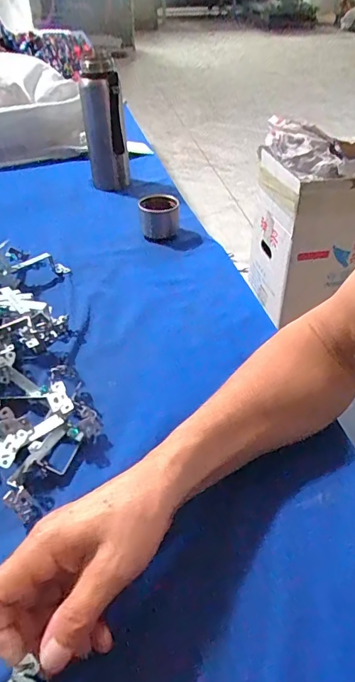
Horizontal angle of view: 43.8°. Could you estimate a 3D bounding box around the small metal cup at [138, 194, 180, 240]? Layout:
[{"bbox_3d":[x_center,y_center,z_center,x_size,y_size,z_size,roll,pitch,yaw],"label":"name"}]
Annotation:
[{"bbox_3d":[-0.030,-0.200,0.714,0.062,0.057,0.063,5,43,3],"label":"small metal cup"}]

